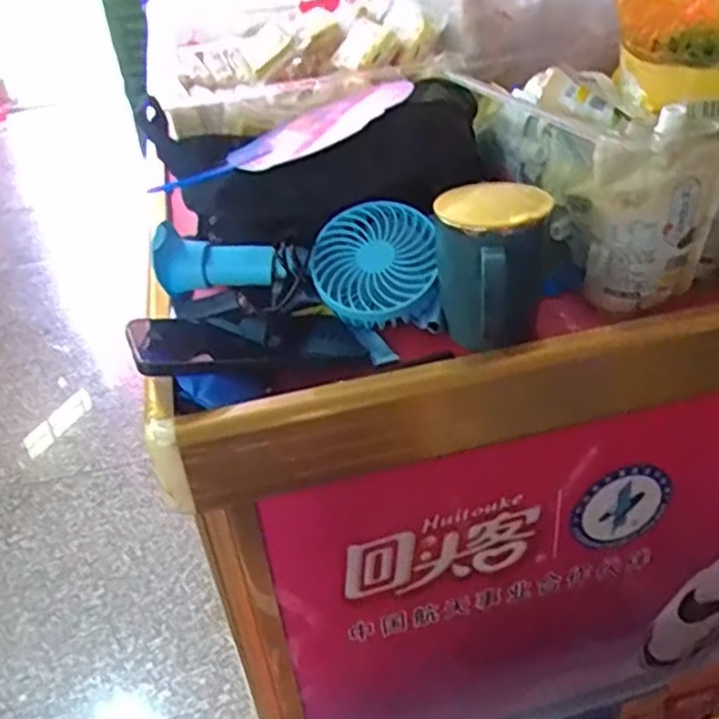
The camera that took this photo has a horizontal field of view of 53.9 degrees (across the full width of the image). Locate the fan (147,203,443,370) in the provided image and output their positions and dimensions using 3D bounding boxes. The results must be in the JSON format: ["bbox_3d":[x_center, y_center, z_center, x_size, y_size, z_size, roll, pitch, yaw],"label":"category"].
[{"bbox_3d":[-0.047,-0.072,0.575,0.227,0.073,0.119,8,36,20],"label":"fan"}]

